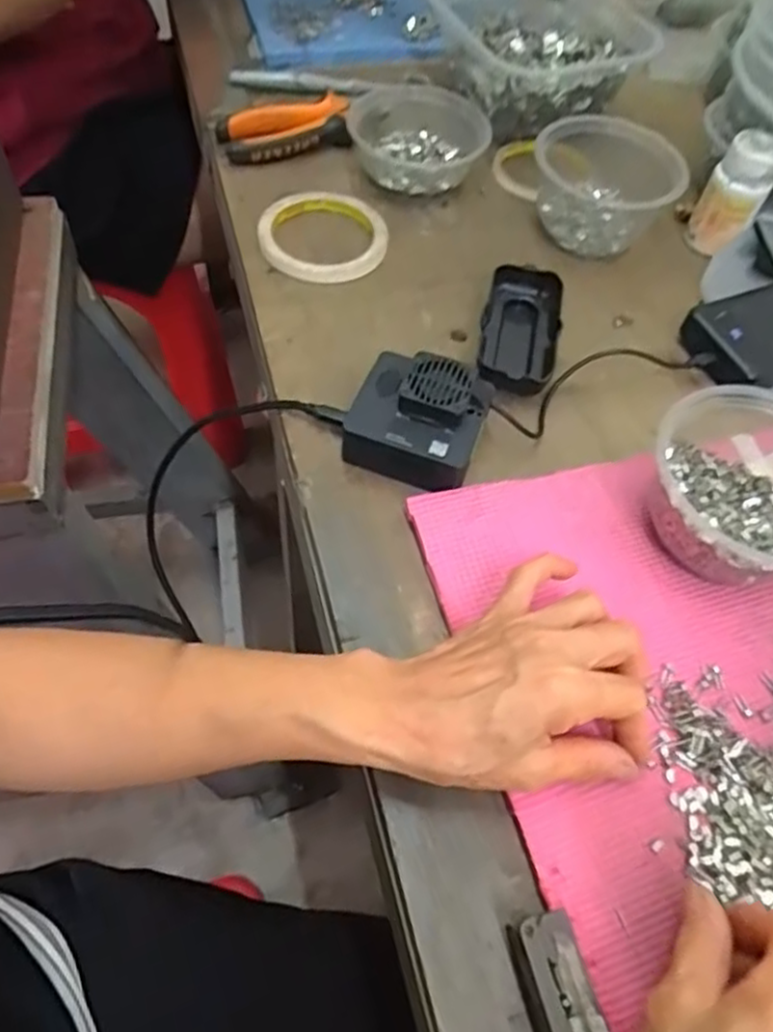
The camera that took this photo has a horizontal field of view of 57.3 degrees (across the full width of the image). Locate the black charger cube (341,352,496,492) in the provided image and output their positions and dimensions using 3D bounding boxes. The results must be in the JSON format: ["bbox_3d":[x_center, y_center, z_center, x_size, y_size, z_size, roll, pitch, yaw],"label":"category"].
[{"bbox_3d":[0.020,-0.059,0.436,0.081,0.044,0.074,23,60,11],"label":"black charger cube"}]

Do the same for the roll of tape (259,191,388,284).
[{"bbox_3d":[-0.048,-0.217,0.547,0.095,0.014,0.093,1,58,-2],"label":"roll of tape"}]

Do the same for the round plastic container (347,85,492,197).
[{"bbox_3d":[0.028,-0.321,0.600,0.117,0.039,0.117,1,58,-2],"label":"round plastic container"}]

